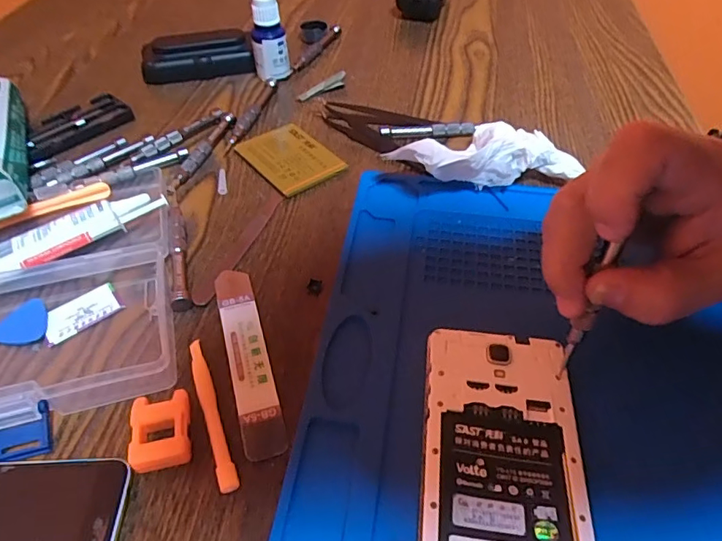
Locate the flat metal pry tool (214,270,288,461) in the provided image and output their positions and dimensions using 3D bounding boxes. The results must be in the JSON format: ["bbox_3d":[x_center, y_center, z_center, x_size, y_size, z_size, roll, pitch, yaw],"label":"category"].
[{"bbox_3d":[-0.061,0.043,0.268,0.021,0.004,0.117,-14,50,-12],"label":"flat metal pry tool"}]

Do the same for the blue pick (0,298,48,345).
[{"bbox_3d":[-0.185,0.030,0.278,0.026,0.004,0.030,24,50,18],"label":"blue pick"}]

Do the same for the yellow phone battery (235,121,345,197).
[{"bbox_3d":[-0.054,-0.087,0.383,0.053,0.005,0.074,-31,56,-25],"label":"yellow phone battery"}]

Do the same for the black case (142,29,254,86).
[{"bbox_3d":[-0.152,-0.199,0.468,0.098,0.032,0.029,-14,50,-12],"label":"black case"}]

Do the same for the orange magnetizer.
[{"bbox_3d":[-0.092,0.075,0.234,0.026,0.011,0.036,-11,49,-10],"label":"orange magnetizer"}]

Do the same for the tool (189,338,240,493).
[{"bbox_3d":[-0.073,0.068,0.245,0.009,0.005,0.082,-18,51,-15],"label":"tool"}]

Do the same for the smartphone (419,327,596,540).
[{"bbox_3d":[0.062,0.086,0.223,0.069,0.005,0.134,6,49,5],"label":"smartphone"}]

